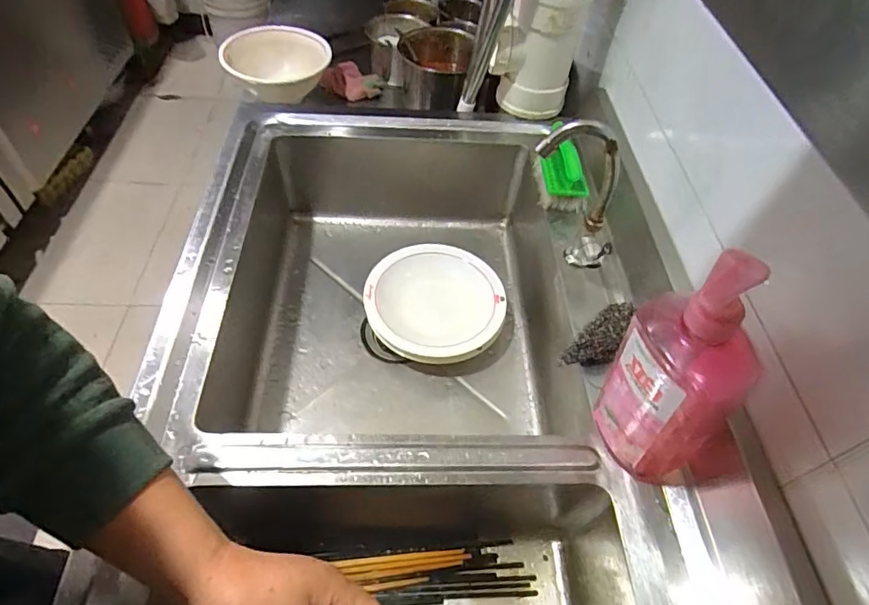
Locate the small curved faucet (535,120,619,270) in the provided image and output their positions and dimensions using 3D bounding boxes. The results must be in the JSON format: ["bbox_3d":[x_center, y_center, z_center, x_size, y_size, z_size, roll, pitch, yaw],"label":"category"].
[{"bbox_3d":[0.168,-0.119,0.605,0.113,0.195,0.053,26,55,15],"label":"small curved faucet"}]

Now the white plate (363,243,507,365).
[{"bbox_3d":[0.002,-0.005,0.787,0.201,0.029,0.200,2,52,-3],"label":"white plate"}]

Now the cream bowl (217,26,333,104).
[{"bbox_3d":[-0.300,-0.452,1.000,0.199,0.090,0.203,-8,53,-10],"label":"cream bowl"}]

